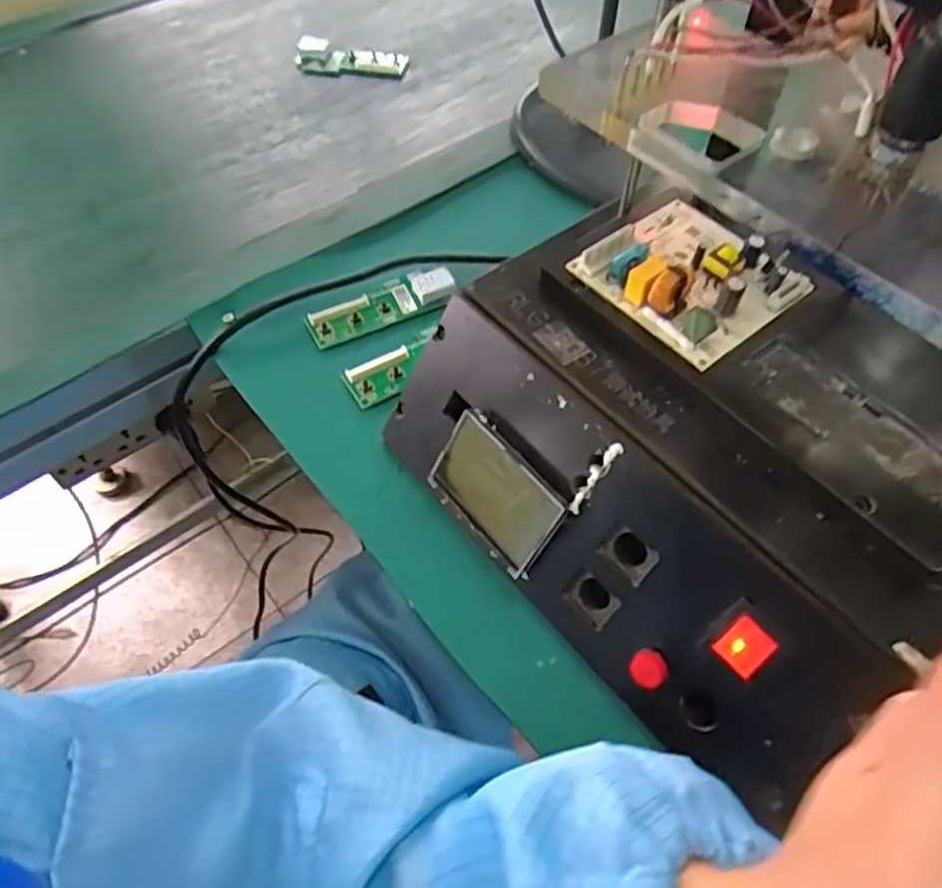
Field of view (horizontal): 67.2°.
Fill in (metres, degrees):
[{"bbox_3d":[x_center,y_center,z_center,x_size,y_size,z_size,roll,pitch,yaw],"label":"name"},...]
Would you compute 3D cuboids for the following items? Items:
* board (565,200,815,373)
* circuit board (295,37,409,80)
[{"bbox_3d":[0.109,-0.089,0.346,0.083,0.026,0.088,-33,61,-20],"label":"board"},{"bbox_3d":[-0.111,-0.355,0.653,0.105,0.014,0.038,9,56,7],"label":"circuit board"}]

